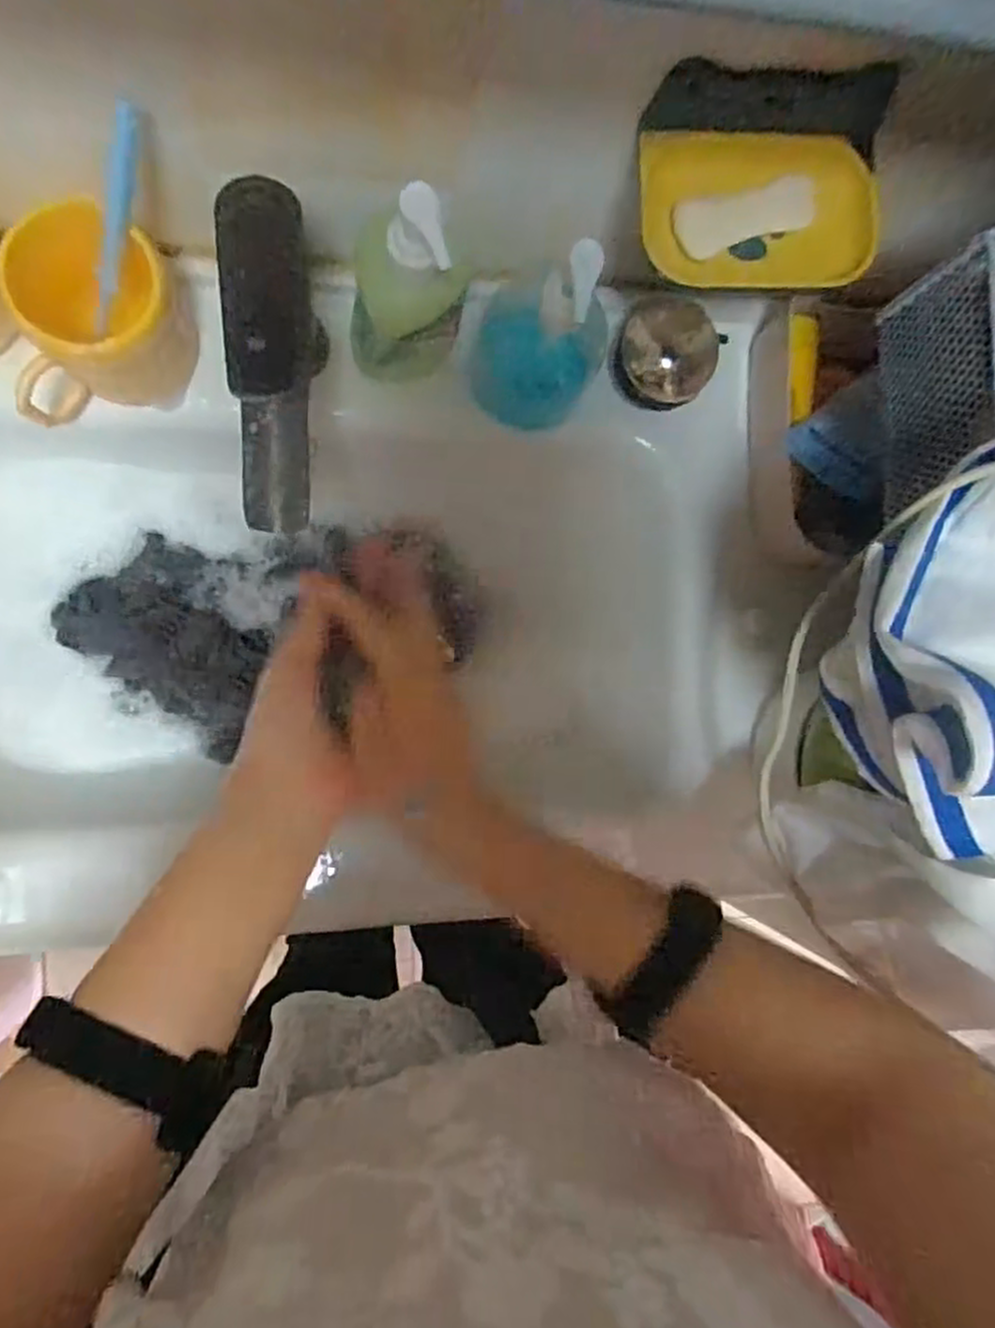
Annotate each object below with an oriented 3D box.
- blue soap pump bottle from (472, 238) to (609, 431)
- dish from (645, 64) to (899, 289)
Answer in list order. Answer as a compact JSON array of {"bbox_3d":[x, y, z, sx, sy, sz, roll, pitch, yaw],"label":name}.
[{"bbox_3d":[0.033,-0.220,0.495,0.085,0.187,0.063,29,84,-8],"label":"blue soap pump bottle"},{"bbox_3d":[0.149,-0.270,0.417,0.136,0.045,0.102,0,89,-10],"label":"dish"}]

